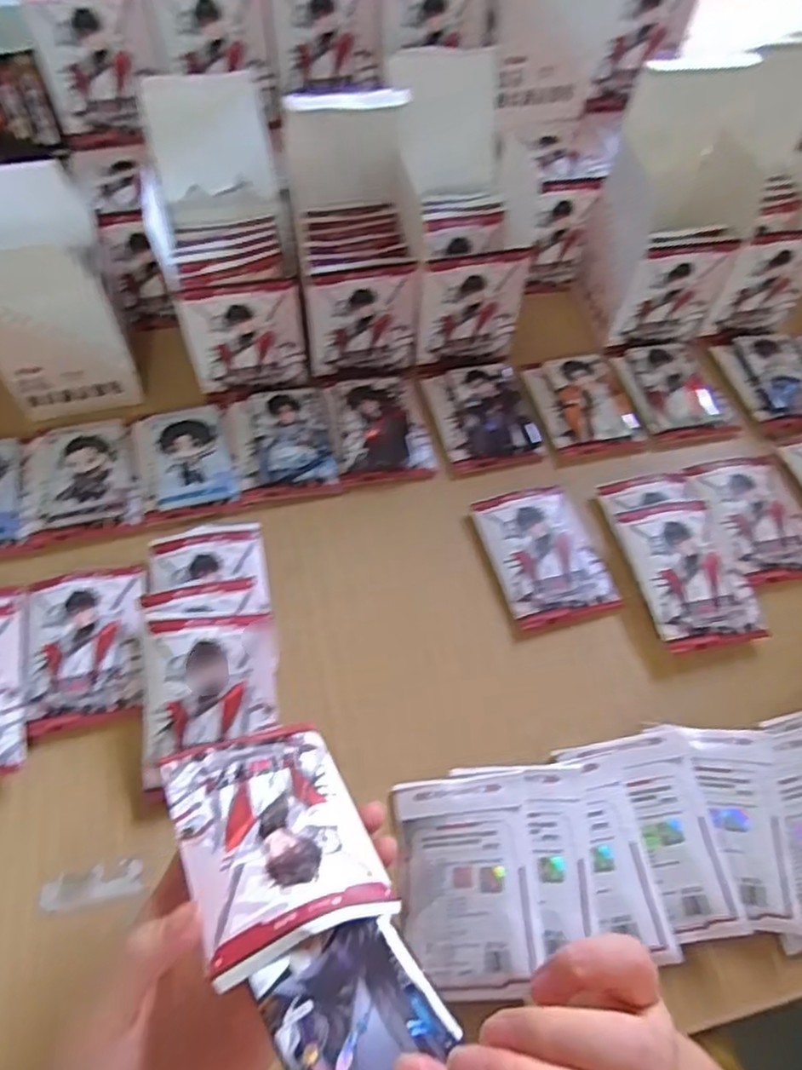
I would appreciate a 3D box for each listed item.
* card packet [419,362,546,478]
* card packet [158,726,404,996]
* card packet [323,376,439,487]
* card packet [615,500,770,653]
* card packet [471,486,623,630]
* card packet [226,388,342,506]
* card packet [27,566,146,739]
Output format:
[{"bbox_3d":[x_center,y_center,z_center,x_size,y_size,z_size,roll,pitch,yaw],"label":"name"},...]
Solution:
[{"bbox_3d":[0.063,-0.098,0.529,0.073,0.017,0.111,-11,63,-10],"label":"card packet"},{"bbox_3d":[-0.053,0.119,0.277,0.071,0.009,0.102,-9,29,-24],"label":"card packet"},{"bbox_3d":[-0.016,-0.084,0.515,0.074,0.017,0.095,-8,62,-9],"label":"card packet"},{"bbox_3d":[0.195,0.025,0.447,0.073,0.009,0.100,-9,66,-9],"label":"card packet"},{"bbox_3d":[0.099,0.012,0.463,0.073,0.008,0.101,-13,63,-11],"label":"card packet"},{"bbox_3d":[-0.088,-0.071,0.501,0.073,0.014,0.096,-10,62,-10],"label":"card packet"},{"bbox_3d":[-0.193,0.064,0.411,0.069,0.007,0.100,-12,63,-11],"label":"card packet"}]

